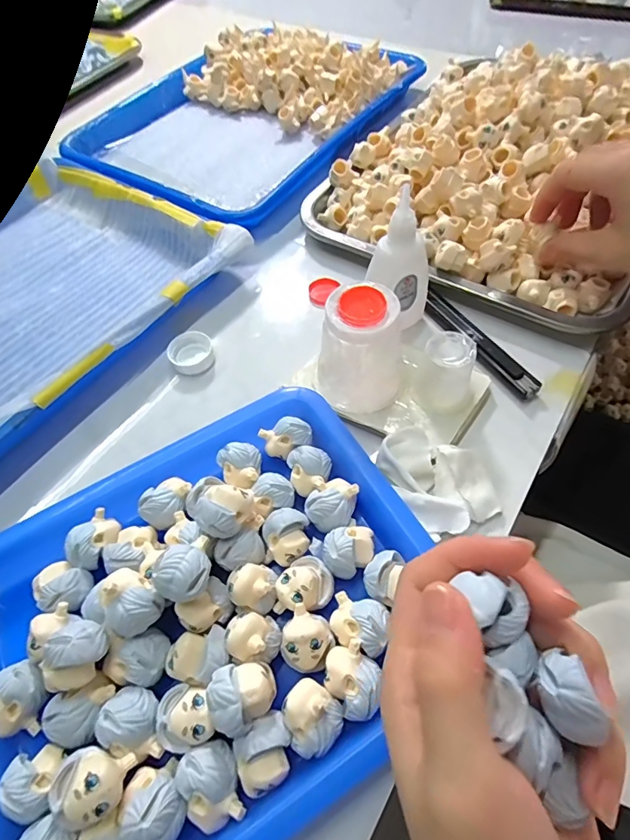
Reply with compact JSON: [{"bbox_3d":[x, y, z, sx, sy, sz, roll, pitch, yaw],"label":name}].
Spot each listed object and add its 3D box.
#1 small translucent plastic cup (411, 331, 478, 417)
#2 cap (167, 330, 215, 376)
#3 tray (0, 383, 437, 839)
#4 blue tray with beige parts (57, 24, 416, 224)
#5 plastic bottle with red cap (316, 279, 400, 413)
[{"bbox_3d":[0.078,-0.027,0.265,0.034,0.046,0.031,-1,59,2],"label":"small translucent plastic cup"},{"bbox_3d":[-0.087,-0.047,0.316,0.029,0.008,0.035,-10,59,-3],"label":"cap"},{"bbox_3d":[-0.055,0.088,0.208,0.223,0.046,0.183,-33,63,-15],"label":"tray"},{"bbox_3d":[-0.070,-0.327,0.467,0.260,0.041,0.331,29,65,19],"label":"blue tray with beige parts"},{"bbox_3d":[0.027,-0.037,0.264,0.053,0.070,0.046,4,60,6],"label":"plastic bottle with red cap"}]

